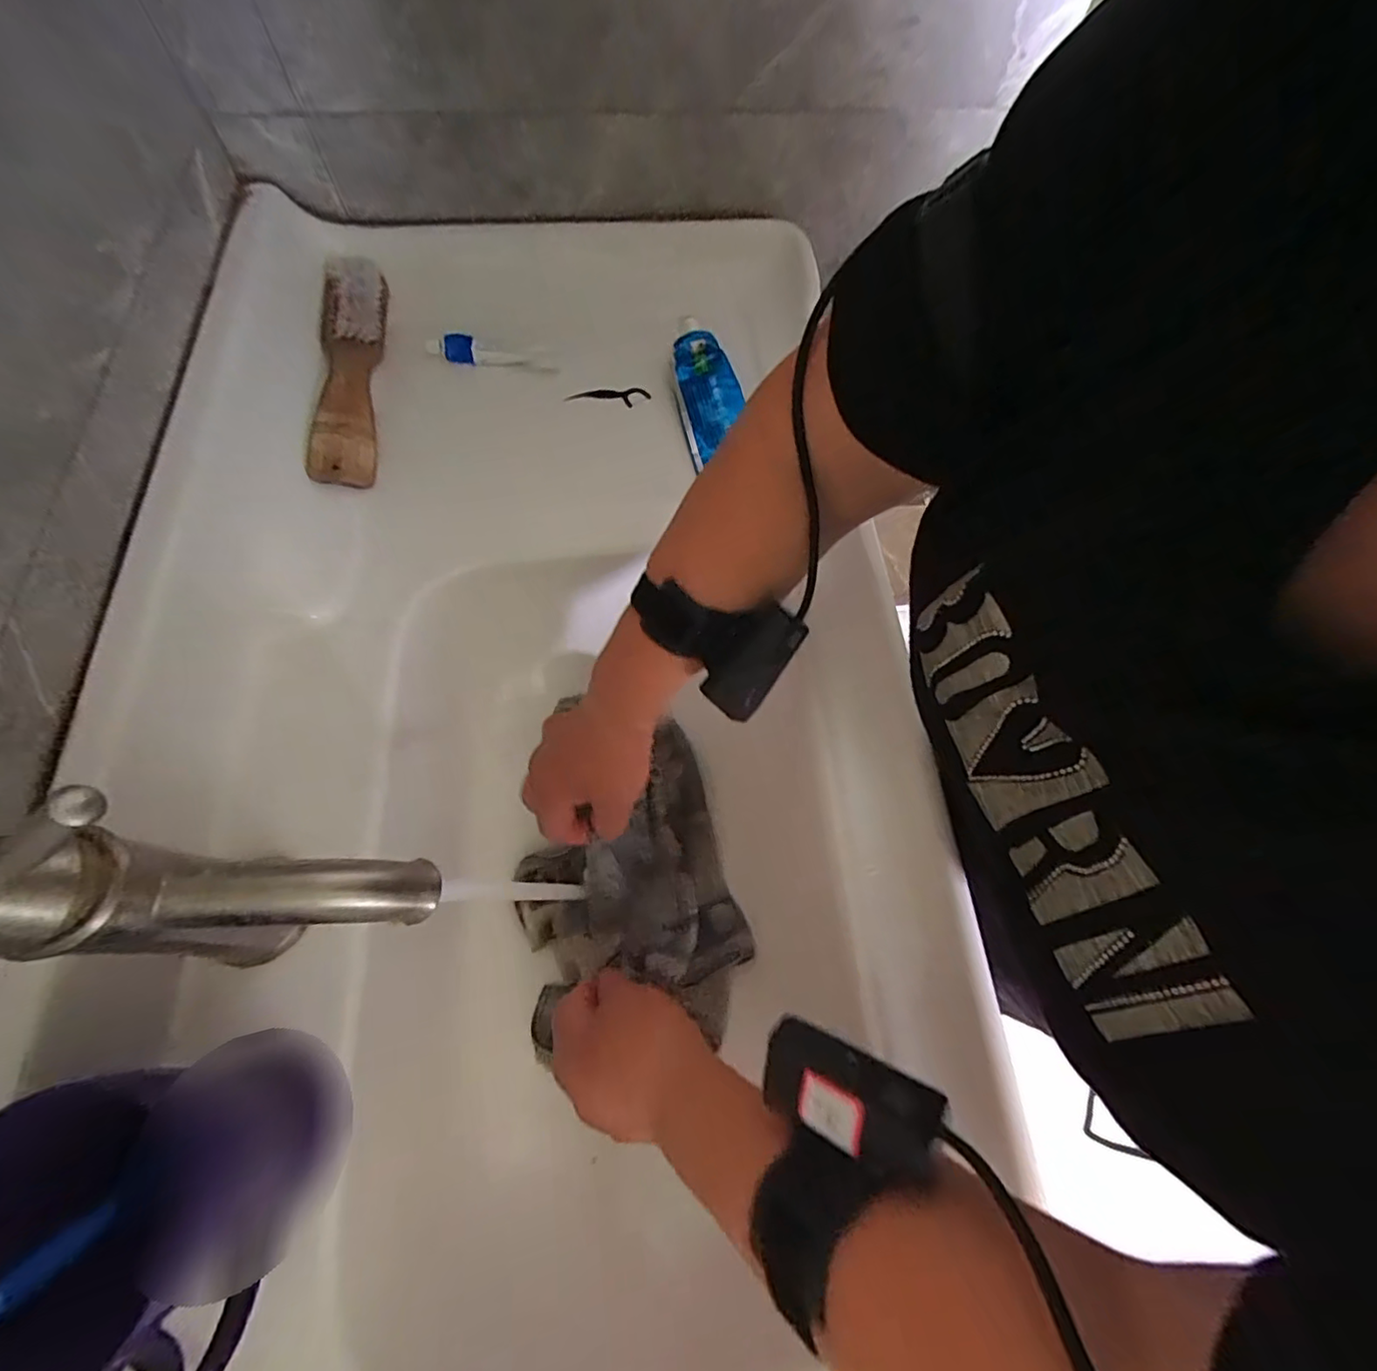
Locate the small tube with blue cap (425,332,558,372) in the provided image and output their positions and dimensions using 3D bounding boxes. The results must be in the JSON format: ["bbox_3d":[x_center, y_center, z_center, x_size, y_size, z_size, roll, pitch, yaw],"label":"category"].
[{"bbox_3d":[-0.166,-0.282,0.502,0.107,0.019,0.017,2,66,0],"label":"small tube with blue cap"}]

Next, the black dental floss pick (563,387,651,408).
[{"bbox_3d":[-0.069,-0.246,0.509,0.072,0.004,0.016,-8,83,-4],"label":"black dental floss pick"}]

